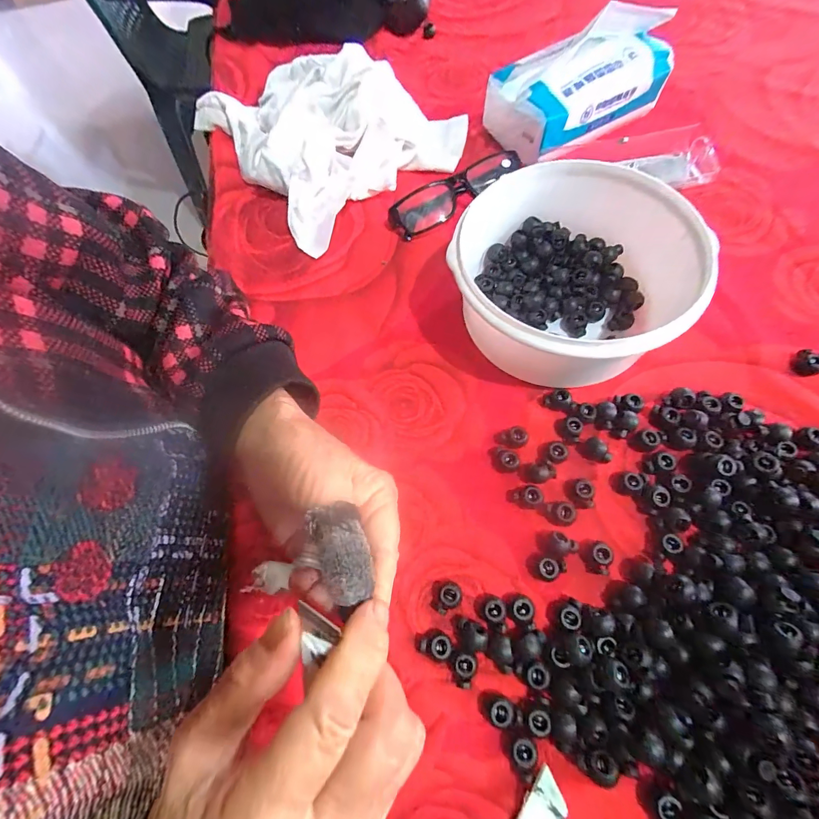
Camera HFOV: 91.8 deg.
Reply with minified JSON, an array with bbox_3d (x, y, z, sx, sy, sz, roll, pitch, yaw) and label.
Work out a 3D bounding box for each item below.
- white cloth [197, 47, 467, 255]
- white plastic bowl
[{"bbox_3d":[-0.075,-0.304,0.413,0.226,0.056,0.260,-33,67,-11],"label":"white cloth"},{"bbox_3d":[0.109,-0.089,0.290,0.150,0.075,0.156,-1,65,3],"label":"white plastic bowl"}]

